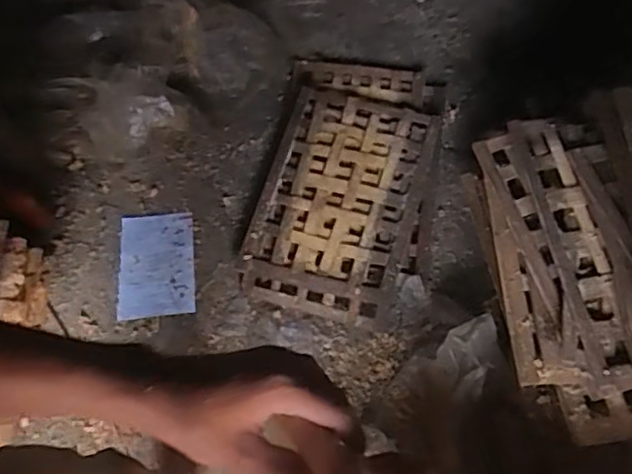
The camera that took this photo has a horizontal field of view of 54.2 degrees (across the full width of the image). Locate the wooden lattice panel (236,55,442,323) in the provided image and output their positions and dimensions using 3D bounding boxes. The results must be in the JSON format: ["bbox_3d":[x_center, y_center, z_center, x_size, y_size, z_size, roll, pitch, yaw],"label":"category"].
[{"bbox_3d":[0.078,-0.144,1.487,0.398,0.064,0.709,8,62,5],"label":"wooden lattice panel"}]

